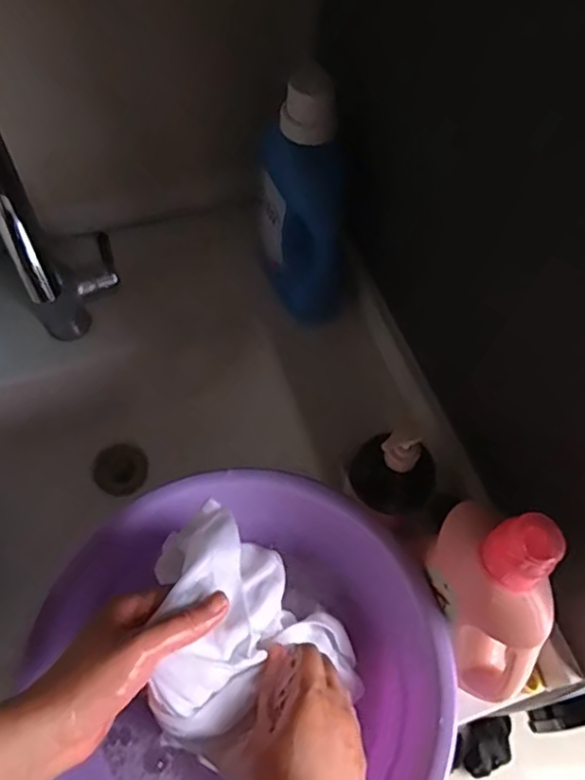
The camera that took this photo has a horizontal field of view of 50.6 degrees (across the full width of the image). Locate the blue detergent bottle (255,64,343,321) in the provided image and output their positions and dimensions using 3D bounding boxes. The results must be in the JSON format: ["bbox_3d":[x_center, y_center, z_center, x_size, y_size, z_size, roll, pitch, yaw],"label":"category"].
[{"bbox_3d":[0.008,-0.199,0.690,0.089,0.280,0.071,-4,35,-4],"label":"blue detergent bottle"}]

